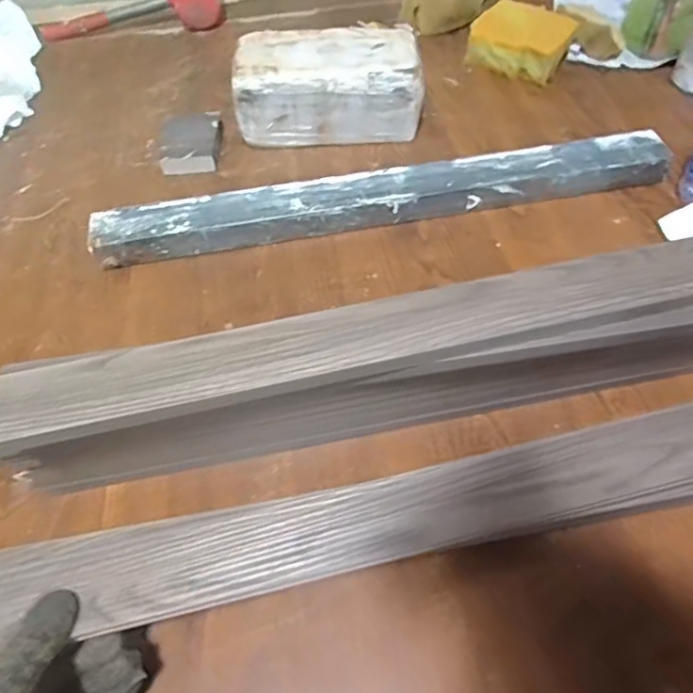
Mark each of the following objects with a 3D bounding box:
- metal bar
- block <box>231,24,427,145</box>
[{"bbox_3d":[0.047,-0.170,0.627,0.659,0.044,0.069,-10,54,-4],"label":"metal bar"},{"bbox_3d":[-0.022,-0.334,0.707,0.230,0.109,0.100,-1,54,3],"label":"block"}]

